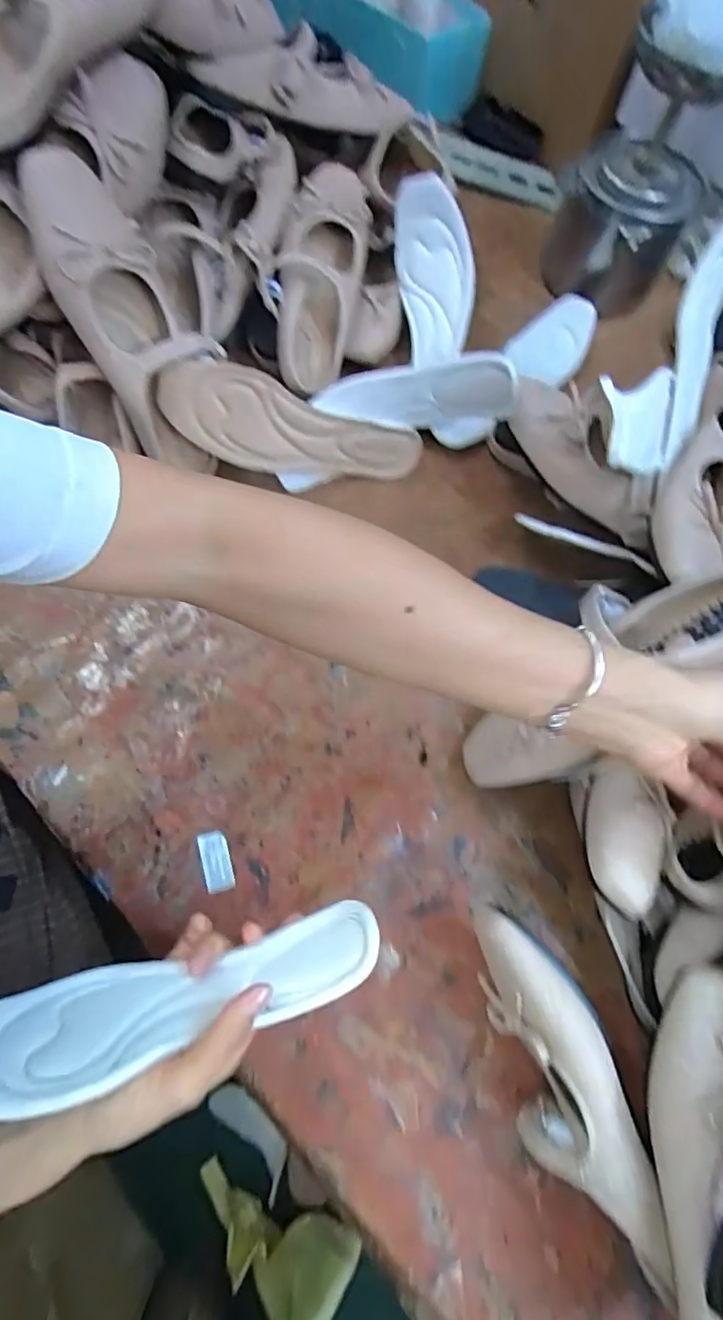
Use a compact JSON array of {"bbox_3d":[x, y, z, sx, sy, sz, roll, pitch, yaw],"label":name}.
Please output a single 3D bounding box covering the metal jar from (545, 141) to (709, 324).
[{"bbox_3d":[0.276,-0.473,0.634,0.106,0.128,0.130,-26,73,-14],"label":"metal jar"}]

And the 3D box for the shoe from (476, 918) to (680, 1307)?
[{"bbox_3d":[0.118,0.262,0.360,0.053,0.094,0.211,-16,71,-10],"label":"shoe"}]

